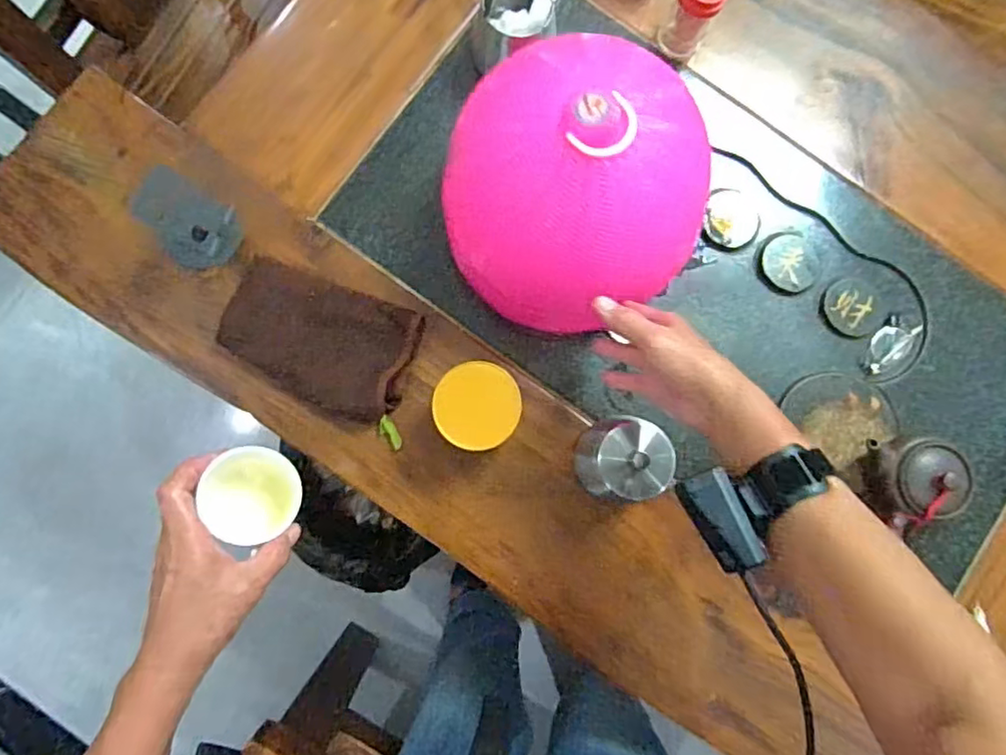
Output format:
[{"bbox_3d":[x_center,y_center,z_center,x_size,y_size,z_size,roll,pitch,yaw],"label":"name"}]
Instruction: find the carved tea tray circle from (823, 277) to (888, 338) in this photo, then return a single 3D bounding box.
[{"bbox_3d":[0.402,-0.081,0.696,0.069,0.008,0.069,0,84,-3],"label":"carved tea tray circle"}]

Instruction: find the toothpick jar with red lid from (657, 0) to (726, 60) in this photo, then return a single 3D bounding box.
[{"bbox_3d":[0.209,-0.400,0.665,0.050,0.089,0.047,0,84,-3],"label":"toothpick jar with red lid"}]

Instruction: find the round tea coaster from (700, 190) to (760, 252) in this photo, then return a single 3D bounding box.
[{"bbox_3d":[0.262,-0.179,0.693,0.061,0.004,0.068,10,84,-2],"label":"round tea coaster"}]

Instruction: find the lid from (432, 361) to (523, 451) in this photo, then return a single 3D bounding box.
[{"bbox_3d":[-0.024,0.027,0.576,0.081,0.010,0.080,0,84,-3],"label":"lid"}]

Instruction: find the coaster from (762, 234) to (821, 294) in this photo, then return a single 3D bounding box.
[{"bbox_3d":[0.329,-0.130,0.697,0.066,0.006,0.064,0,84,-3],"label":"coaster"}]

